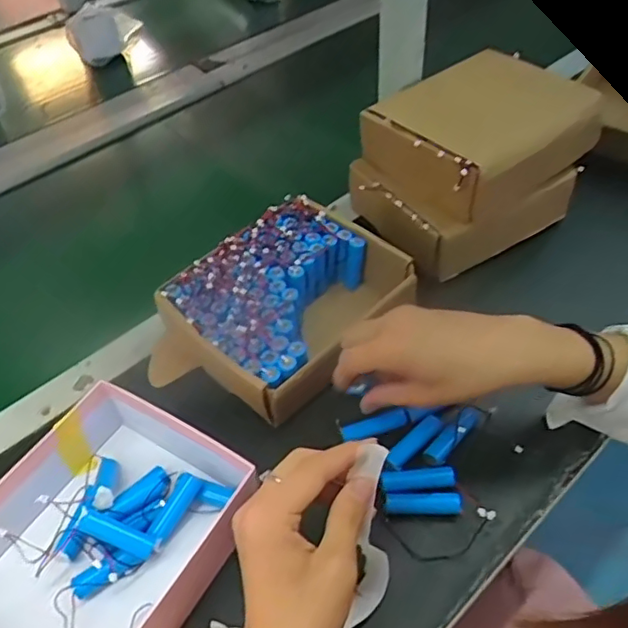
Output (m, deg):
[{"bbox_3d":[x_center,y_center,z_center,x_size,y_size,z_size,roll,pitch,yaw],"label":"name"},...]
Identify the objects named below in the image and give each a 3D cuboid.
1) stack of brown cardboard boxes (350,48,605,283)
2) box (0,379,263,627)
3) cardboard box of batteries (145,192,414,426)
[{"bbox_3d":[0.142,-0.136,0.549,0.168,0.125,0.142,-23,51,-15],"label":"stack of brown cardboard boxes"},{"bbox_3d":[-0.140,0.137,0.379,0.159,0.050,0.182,22,54,22],"label":"box"},{"bbox_3d":[-0.022,-0.007,0.500,0.145,0.069,0.171,31,58,27],"label":"cardboard box of batteries"}]

